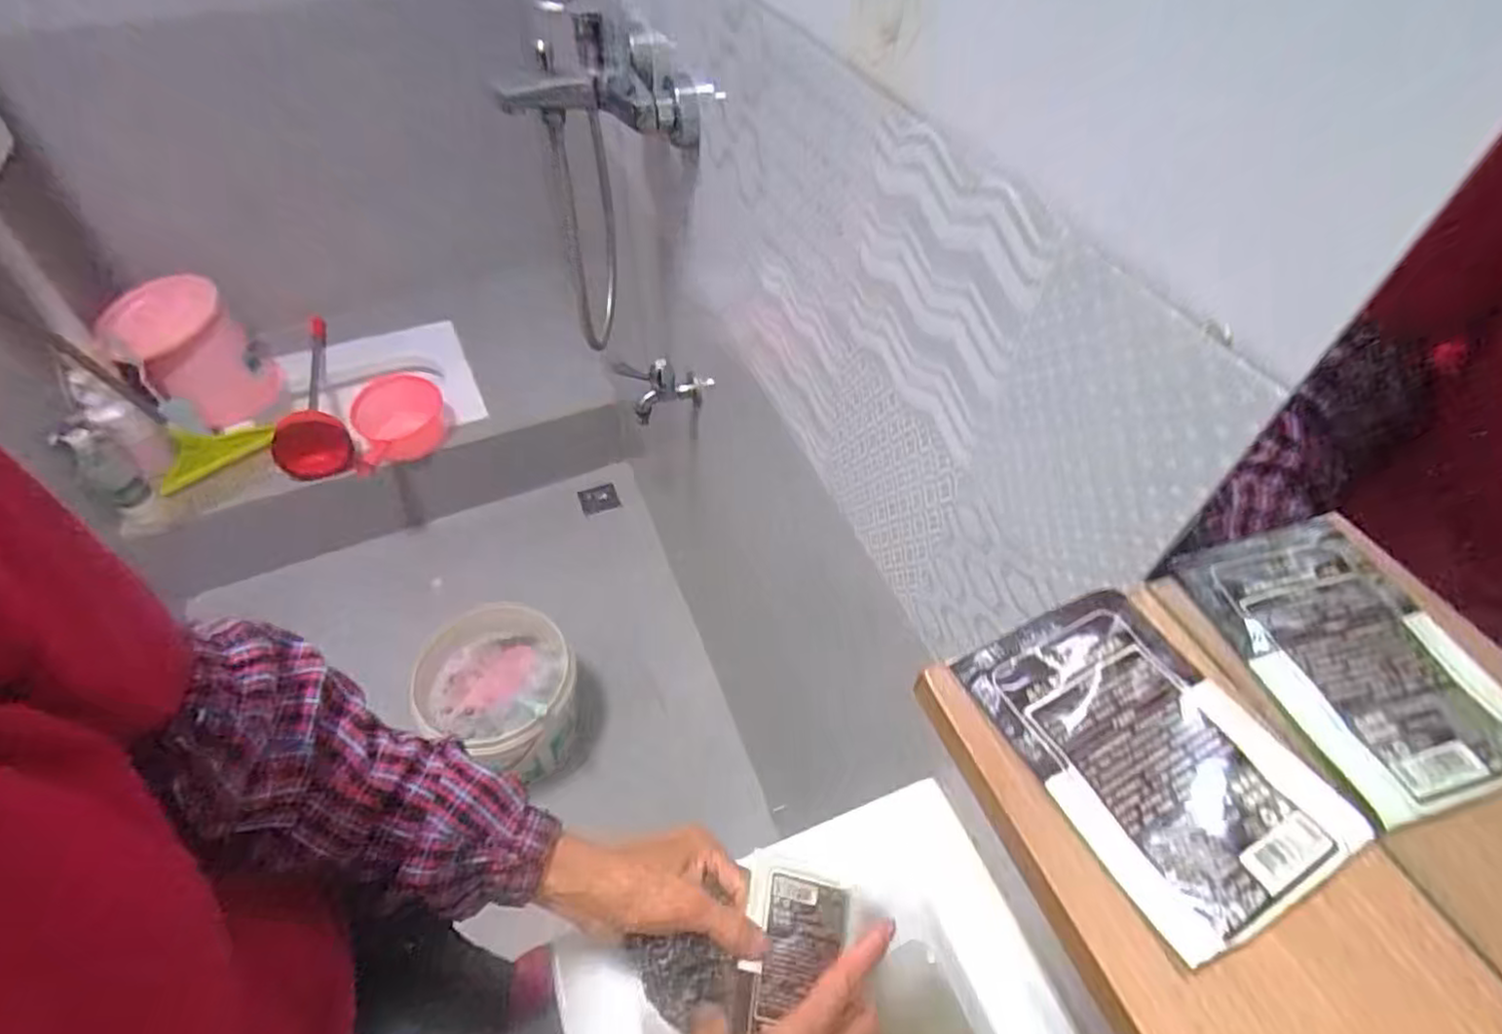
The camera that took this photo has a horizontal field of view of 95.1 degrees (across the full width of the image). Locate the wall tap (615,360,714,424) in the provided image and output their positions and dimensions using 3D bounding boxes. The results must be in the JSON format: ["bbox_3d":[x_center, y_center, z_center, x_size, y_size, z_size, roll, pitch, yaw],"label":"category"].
[{"bbox_3d":[-0.112,-0.182,0.933,0.125,0.090,0.047,-21,53,-20],"label":"wall tap"}]

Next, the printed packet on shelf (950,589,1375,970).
[{"bbox_3d":[0.131,0.077,0.230,0.076,0.006,0.105,-21,53,-20],"label":"printed packet on shelf"}]

